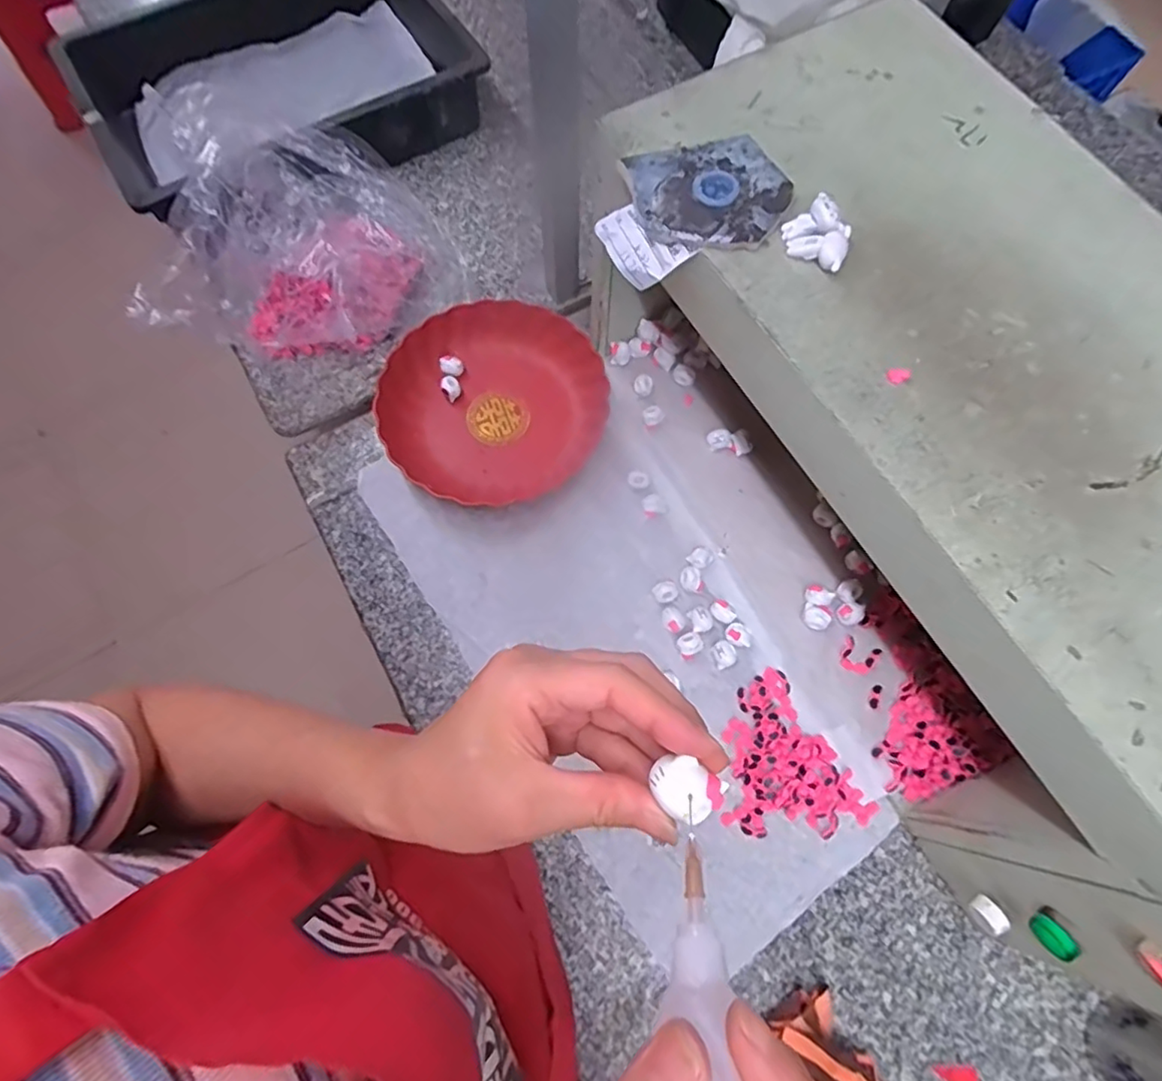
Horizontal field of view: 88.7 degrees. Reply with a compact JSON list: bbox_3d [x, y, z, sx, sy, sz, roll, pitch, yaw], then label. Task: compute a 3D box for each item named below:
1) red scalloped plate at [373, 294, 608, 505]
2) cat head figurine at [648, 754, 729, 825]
[{"bbox_3d":[-0.095,-0.158,0.661,0.238,0.047,0.226,0,71,0],"label":"red scalloped plate"},{"bbox_3d":[0.038,0.089,0.214,0.025,0.010,0.020,41,76,13],"label":"cat head figurine"}]

